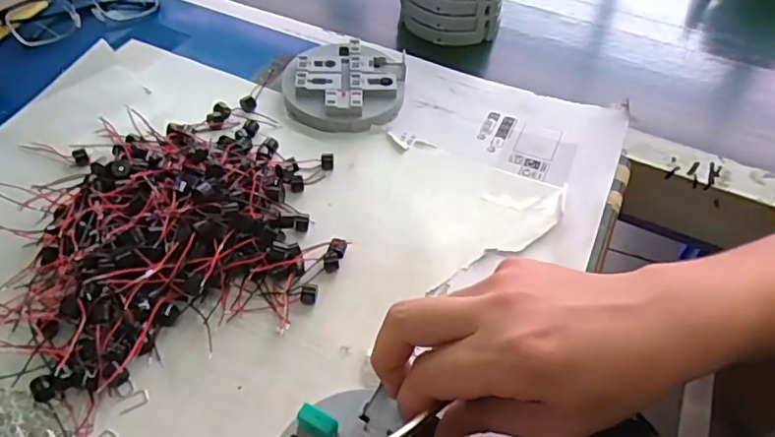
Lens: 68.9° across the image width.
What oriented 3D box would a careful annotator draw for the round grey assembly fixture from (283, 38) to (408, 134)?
[{"bbox_3d":[-0.035,-0.116,0.482,0.098,0.024,0.102,8,50,3],"label":"round grey assembly fixture"}]

